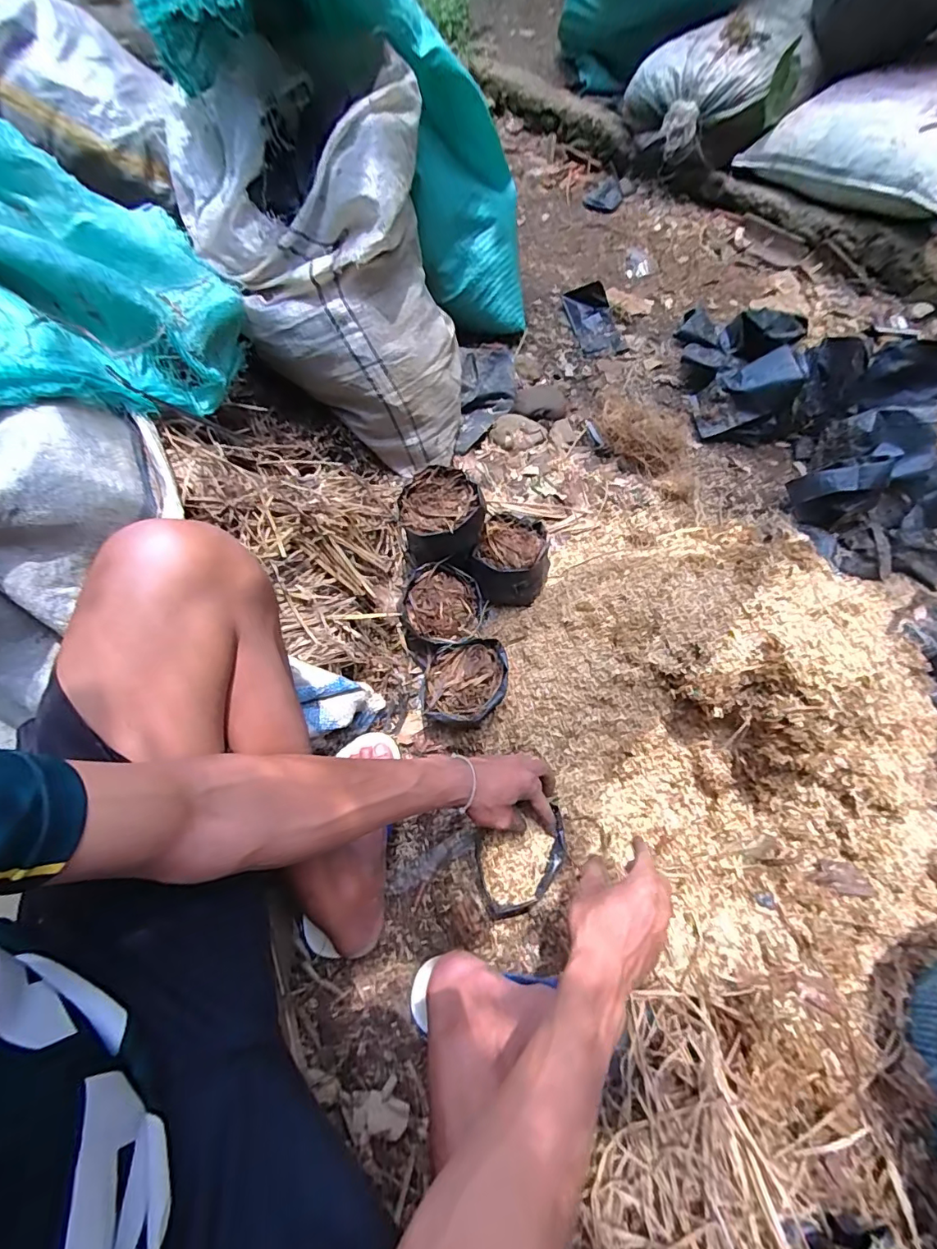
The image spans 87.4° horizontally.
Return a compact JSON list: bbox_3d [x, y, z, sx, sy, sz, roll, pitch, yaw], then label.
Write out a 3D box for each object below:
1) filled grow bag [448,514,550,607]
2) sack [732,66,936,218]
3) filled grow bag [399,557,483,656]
[{"bbox_3d":[0.060,-0.093,0.722,0.112,0.089,0.130,30,70,16],"label":"filled grow bag"},{"bbox_3d":[0.862,-1.024,1.043,0.262,0.140,0.456,-35,68,-13],"label":"sack"},{"bbox_3d":[-0.038,-0.013,0.710,0.110,0.098,0.117,30,70,15],"label":"filled grow bag"}]

